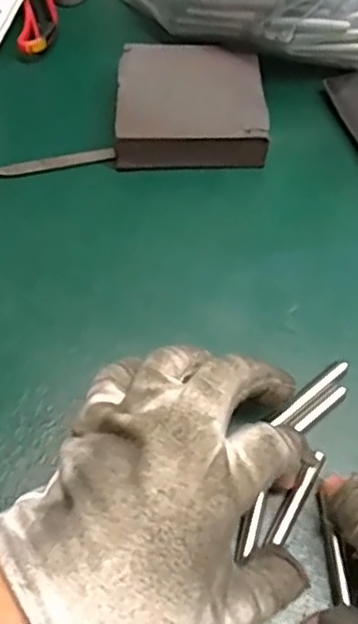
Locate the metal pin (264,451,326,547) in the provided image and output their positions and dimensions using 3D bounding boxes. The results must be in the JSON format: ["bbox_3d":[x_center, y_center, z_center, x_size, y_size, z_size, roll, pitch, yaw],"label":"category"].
[{"bbox_3d":[0.051,0.079,0.284,0.008,0.004,0.043,31,69,13],"label":"metal pin"}]

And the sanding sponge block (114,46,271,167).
[{"bbox_3d":[0.007,-0.115,0.374,0.079,0.025,0.070,1,64,-1],"label":"sanding sponge block"}]

